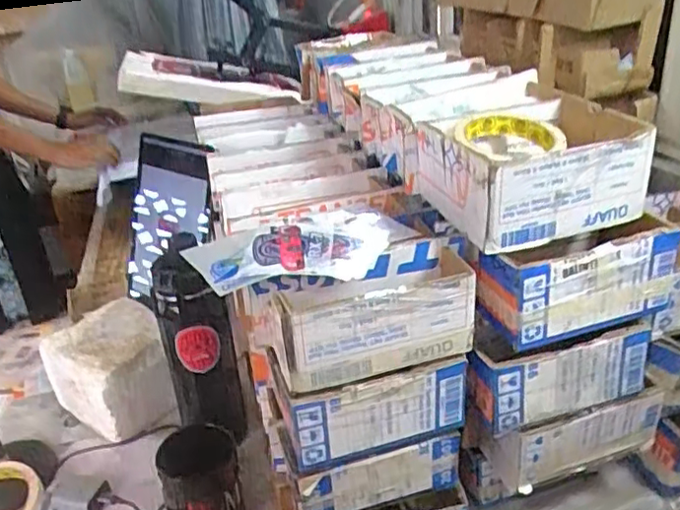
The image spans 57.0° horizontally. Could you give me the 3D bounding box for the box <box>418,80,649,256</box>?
[{"bbox_3d":[0.169,-0.079,0.556,0.175,0.075,0.144,-11,29,-14],"label":"box"}]

